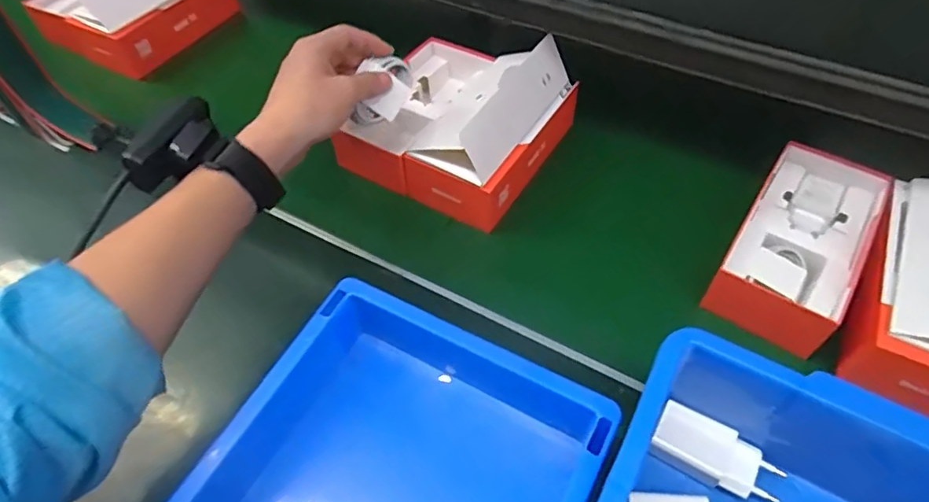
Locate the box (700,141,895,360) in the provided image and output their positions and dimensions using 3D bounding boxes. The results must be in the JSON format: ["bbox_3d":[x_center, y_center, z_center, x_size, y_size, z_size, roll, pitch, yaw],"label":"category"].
[{"bbox_3d":[0.283,-0.003,0.470,0.096,0.054,0.216,29,59,22],"label":"box"}]

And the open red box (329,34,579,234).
[{"bbox_3d":[-0.009,-0.145,0.554,0.187,0.101,0.176,26,58,20],"label":"open red box"}]

